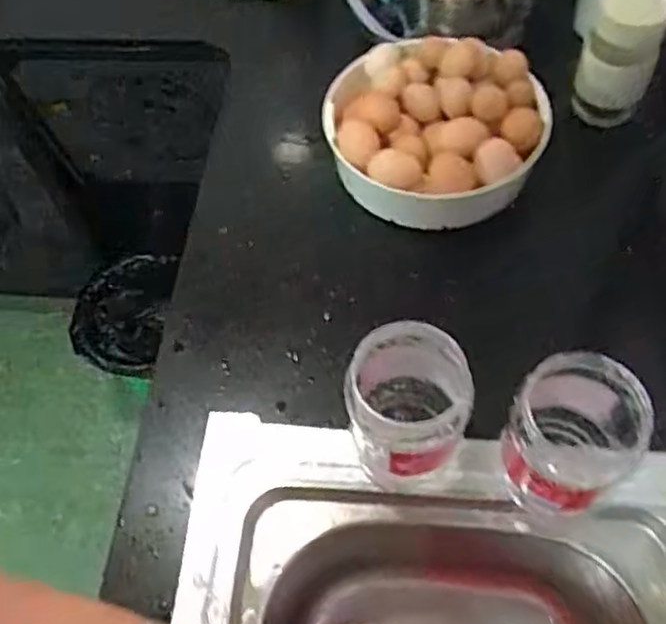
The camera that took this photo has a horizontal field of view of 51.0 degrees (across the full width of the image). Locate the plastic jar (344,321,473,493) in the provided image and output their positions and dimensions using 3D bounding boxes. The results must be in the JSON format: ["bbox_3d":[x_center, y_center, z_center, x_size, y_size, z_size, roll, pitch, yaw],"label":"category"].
[{"bbox_3d":[0.056,0.082,0.558,0.084,0.135,0.089,-2,58,3],"label":"plastic jar"}]

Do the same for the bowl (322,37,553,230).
[{"bbox_3d":[0.101,-0.184,0.704,0.208,0.080,0.179,-2,58,3],"label":"bowl"}]

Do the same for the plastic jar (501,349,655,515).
[{"bbox_3d":[0.176,0.095,0.521,0.085,0.119,0.087,-2,58,3],"label":"plastic jar"}]

